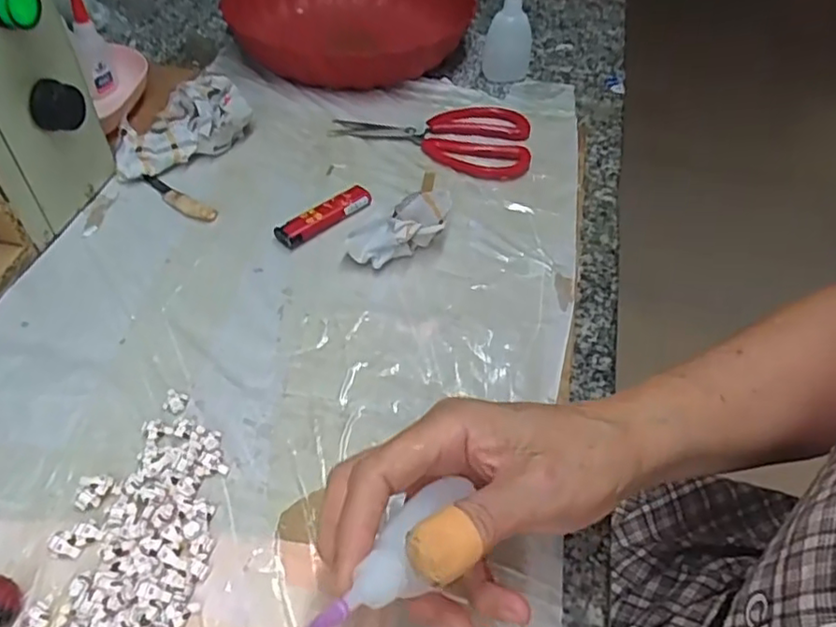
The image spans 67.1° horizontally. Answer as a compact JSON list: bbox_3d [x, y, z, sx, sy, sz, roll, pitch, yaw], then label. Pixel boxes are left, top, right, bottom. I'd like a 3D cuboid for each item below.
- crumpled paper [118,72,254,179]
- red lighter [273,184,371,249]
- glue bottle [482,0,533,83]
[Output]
[{"bbox_3d":[-0.192,-0.154,0.508,0.110,0.029,0.075,-24,54,-22],"label":"crumpled paper"},{"bbox_3d":[-0.066,-0.069,0.449,0.075,0.013,0.021,-35,59,-29],"label":"red lighter"},{"bbox_3d":[0.087,-0.268,0.585,0.044,0.095,0.037,10,49,5],"label":"glue bottle"}]

